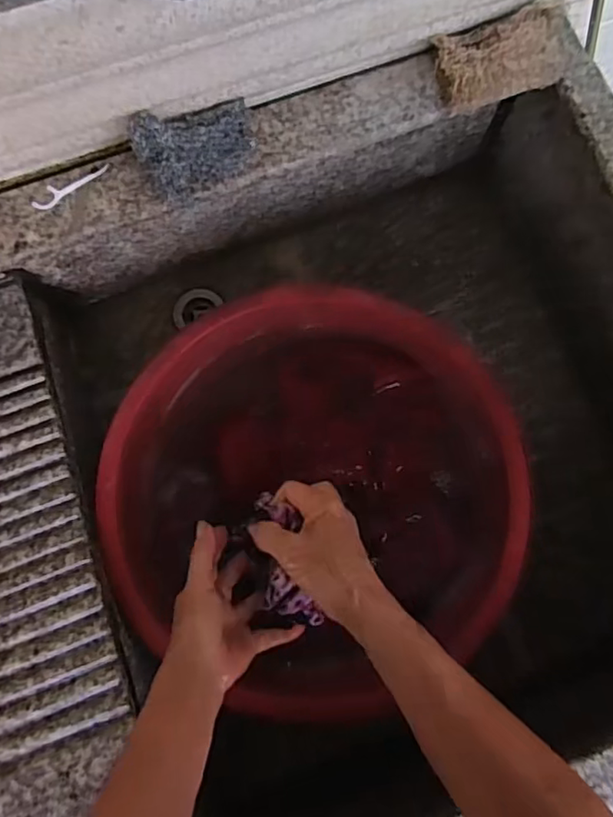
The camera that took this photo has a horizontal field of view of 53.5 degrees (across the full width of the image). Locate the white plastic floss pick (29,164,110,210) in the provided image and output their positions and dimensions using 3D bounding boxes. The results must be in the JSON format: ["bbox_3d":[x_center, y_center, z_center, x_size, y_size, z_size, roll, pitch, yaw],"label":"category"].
[{"bbox_3d":[-0.194,-0.184,0.497,0.068,0.004,0.017,-36,83,-7],"label":"white plastic floss pick"}]

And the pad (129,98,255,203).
[{"bbox_3d":[-0.087,-0.205,0.486,0.093,0.017,0.064,-16,116,-17],"label":"pad"}]

